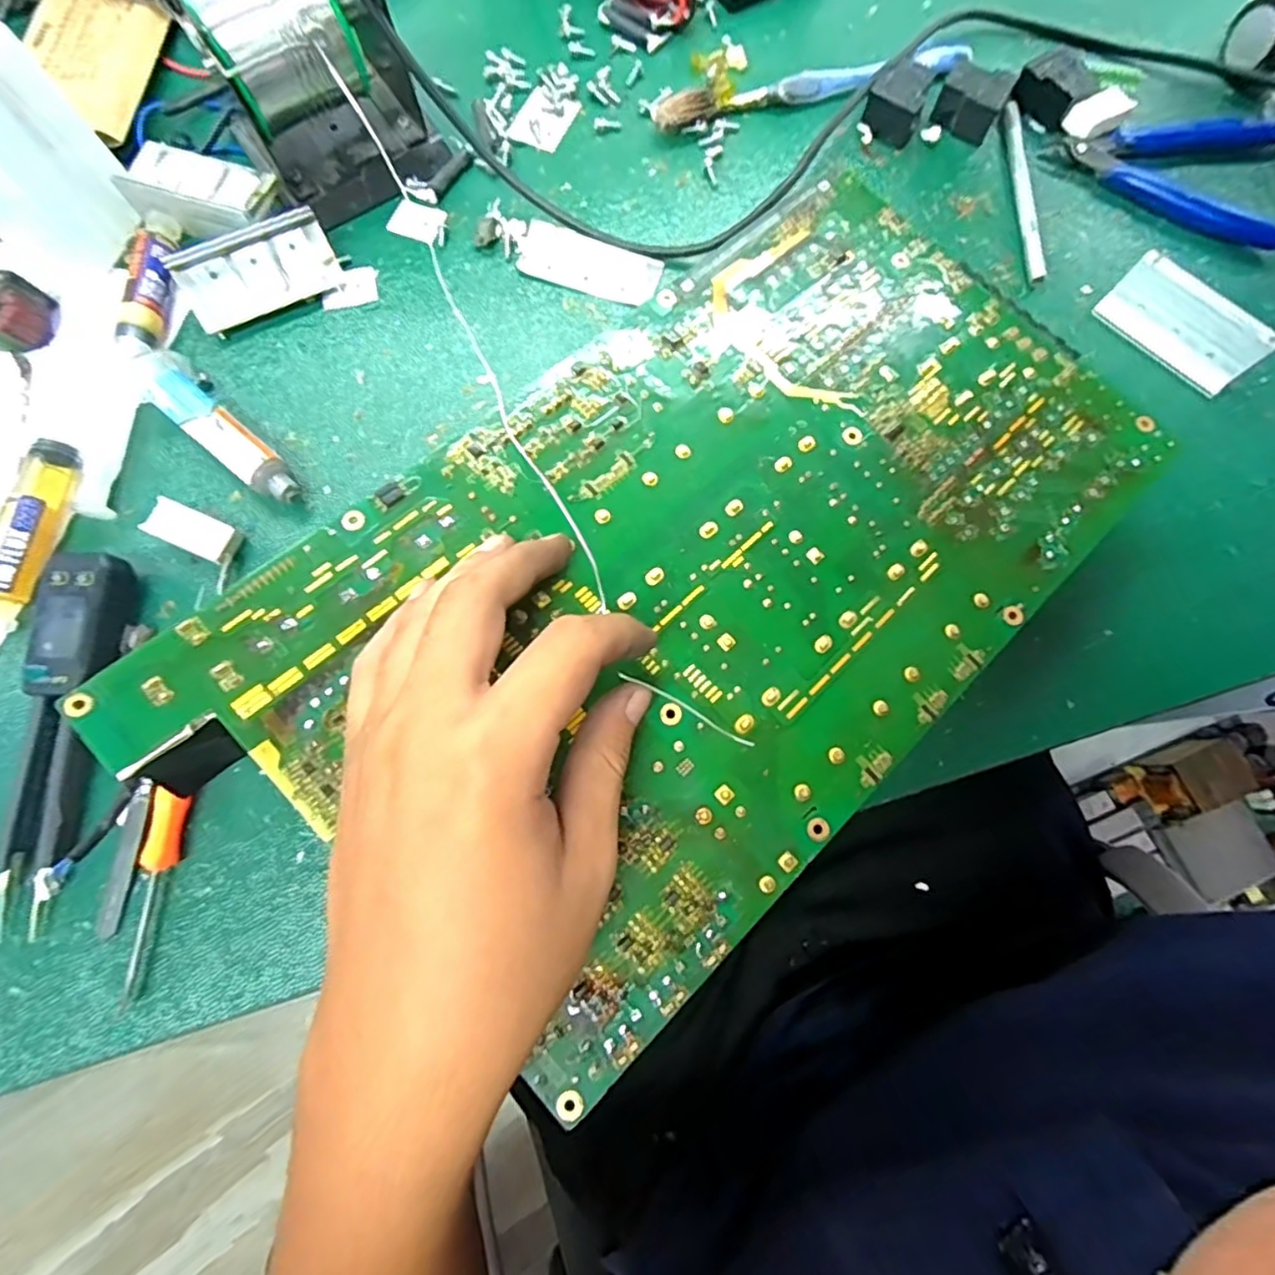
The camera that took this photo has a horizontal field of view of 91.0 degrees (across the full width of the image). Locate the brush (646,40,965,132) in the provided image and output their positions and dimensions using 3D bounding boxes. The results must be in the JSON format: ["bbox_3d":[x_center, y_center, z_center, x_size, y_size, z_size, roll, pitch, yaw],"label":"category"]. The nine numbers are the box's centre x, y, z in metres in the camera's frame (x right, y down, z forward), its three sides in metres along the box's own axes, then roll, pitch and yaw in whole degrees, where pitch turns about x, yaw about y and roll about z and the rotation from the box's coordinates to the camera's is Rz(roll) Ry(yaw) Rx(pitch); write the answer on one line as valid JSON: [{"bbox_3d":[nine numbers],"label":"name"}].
[{"bbox_3d":[0.094,-0.300,0.339,0.176,0.016,0.027,-17,77,-5],"label":"brush"}]

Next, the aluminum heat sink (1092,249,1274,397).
[{"bbox_3d":[0.254,-0.146,0.291,0.069,0.031,0.012,44,79,9],"label":"aluminum heat sink"}]

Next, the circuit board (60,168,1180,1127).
[{"bbox_3d":[0.031,-0.032,0.230,0.355,0.008,0.190,-41,82,-14],"label":"circuit board"}]

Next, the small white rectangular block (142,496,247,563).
[{"bbox_3d":[-0.190,-0.045,0.271,0.033,0.017,0.017,23,77,4],"label":"small white rectangular block"}]

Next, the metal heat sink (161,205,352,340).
[{"bbox_3d":[-0.179,-0.174,0.299,0.070,0.024,0.030,-31,79,-8],"label":"metal heat sink"}]

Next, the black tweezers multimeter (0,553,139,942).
[{"bbox_3d":[-0.229,0.037,0.247,0.029,0.019,0.144,2,76,-1],"label":"black tweezers multimeter"}]

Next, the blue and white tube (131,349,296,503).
[{"bbox_3d":[-0.189,-0.094,0.281,0.099,0.020,0.021,44,79,9],"label":"blue and white tube"}]

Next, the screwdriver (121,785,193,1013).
[{"bbox_3d":[-0.185,0.097,0.237,0.012,0.011,0.077,10,76,1],"label":"screwdriver"}]

